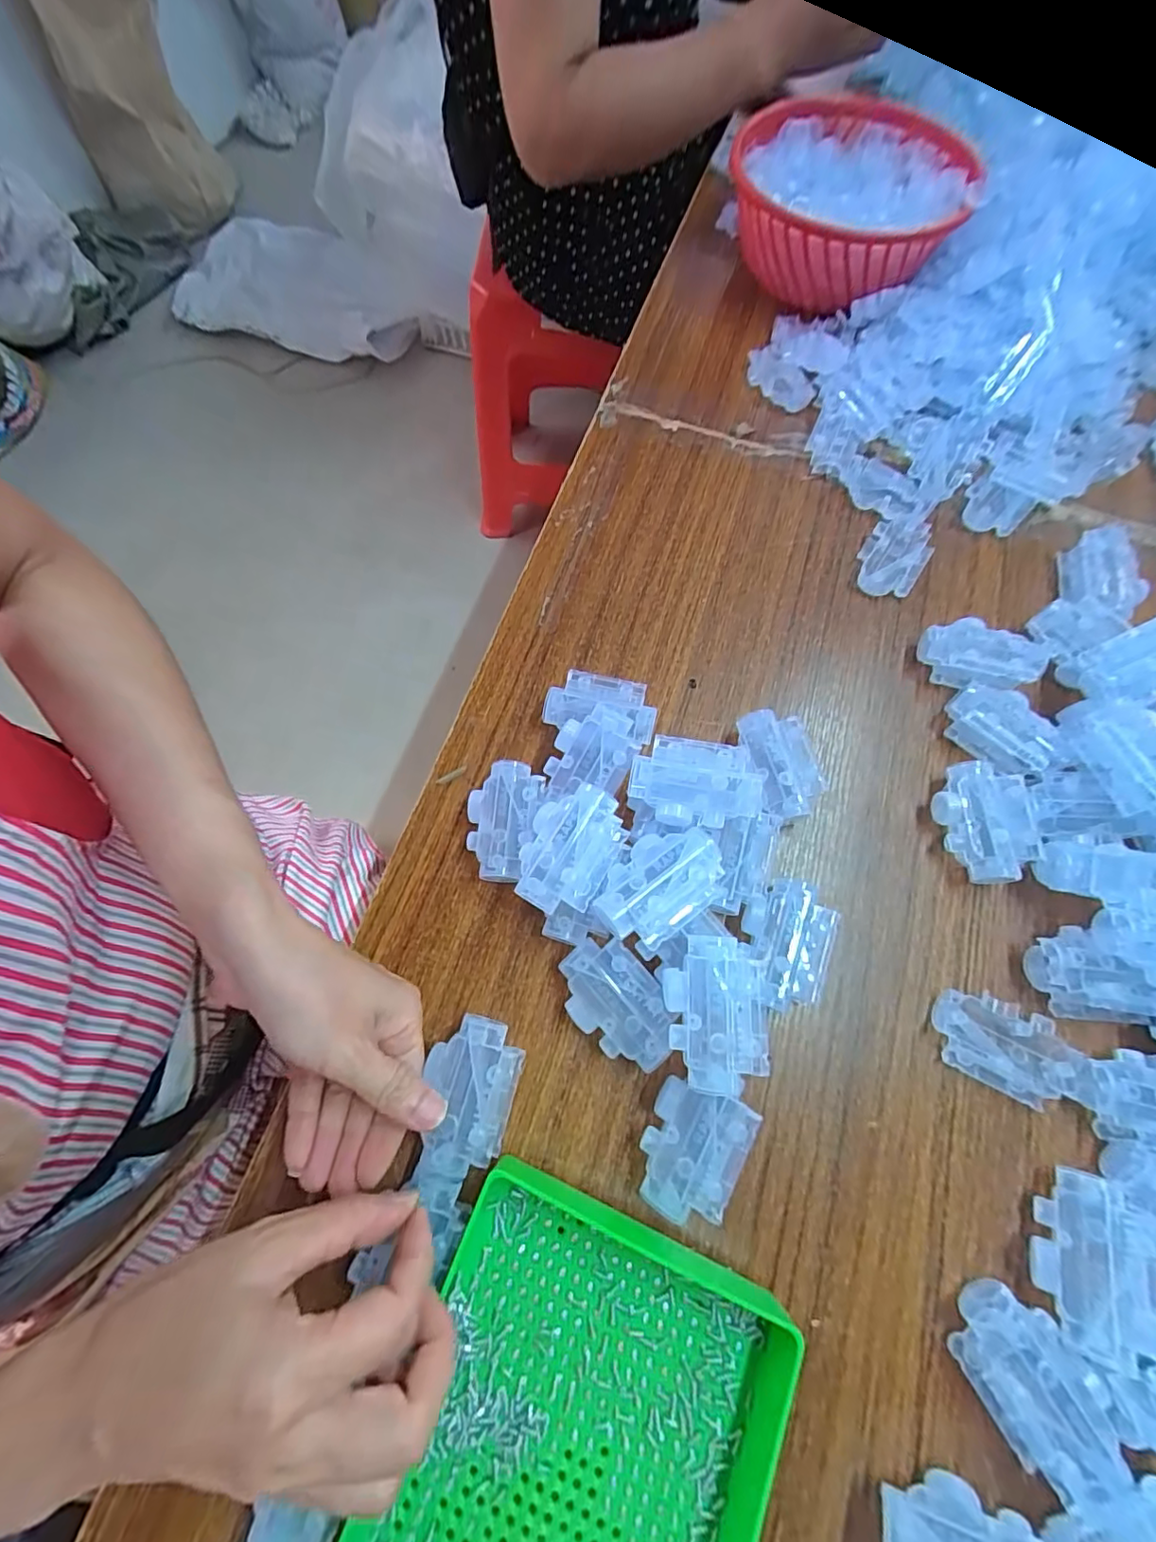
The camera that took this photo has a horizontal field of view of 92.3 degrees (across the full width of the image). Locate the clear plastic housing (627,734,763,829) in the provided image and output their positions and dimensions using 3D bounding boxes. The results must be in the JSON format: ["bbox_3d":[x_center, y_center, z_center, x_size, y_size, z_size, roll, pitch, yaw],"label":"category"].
[{"bbox_3d":[0.064,0.006,0.303,0.068,0.018,0.043,8,71,4],"label":"clear plastic housing"}]

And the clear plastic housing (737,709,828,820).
[{"bbox_3d":[0.122,-0.003,0.341,0.039,0.028,0.068,-13,71,-4],"label":"clear plastic housing"}]

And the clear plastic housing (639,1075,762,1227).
[{"bbox_3d":[0.056,0.187,0.275,0.044,0.027,0.058,24,72,9],"label":"clear plastic housing"}]

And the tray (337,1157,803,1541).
[{"bbox_3d":[-0.017,0.323,0.221,0.156,0.035,0.249,22,72,8],"label":"tray"}]

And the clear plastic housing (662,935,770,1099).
[{"bbox_3d":[0.069,0.120,0.278,0.049,0.025,0.069,-1,76,13],"label":"clear plastic housing"}]

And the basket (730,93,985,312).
[{"bbox_3d":[0.232,-0.493,0.497,0.192,0.083,0.185,0,70,1],"label":"basket"}]

